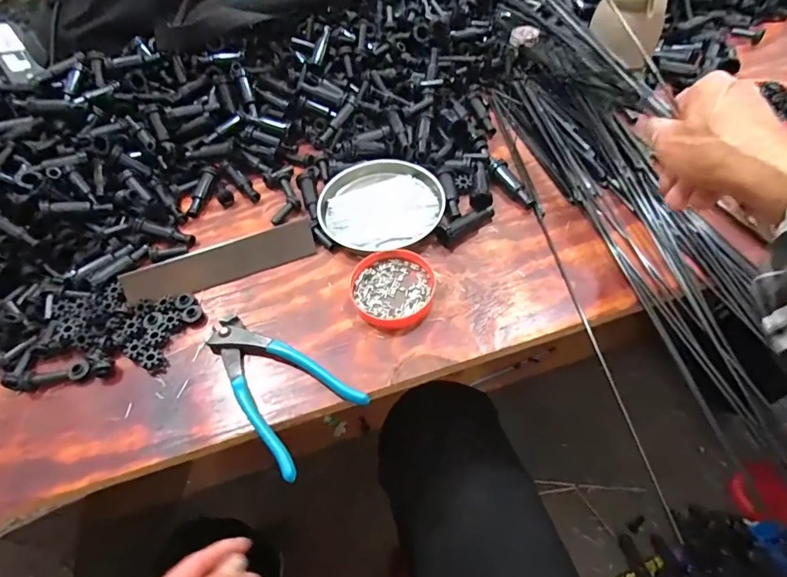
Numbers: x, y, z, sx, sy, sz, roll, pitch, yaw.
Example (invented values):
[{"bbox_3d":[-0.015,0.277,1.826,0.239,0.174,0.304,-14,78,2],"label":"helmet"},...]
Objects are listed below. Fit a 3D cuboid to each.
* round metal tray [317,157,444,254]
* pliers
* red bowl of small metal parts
[{"bbox_3d":[-0.013,-0.094,0.505,0.130,0.017,0.117,-7,55,0],"label":"round metal tray"},{"bbox_3d":[-0.105,0.075,0.395,0.154,0.019,0.082,37,65,26],"label":"pliers"},{"bbox_3d":[0.000,-0.003,0.441,0.077,0.012,0.084,-2,55,3],"label":"red bowl of small metal parts"}]

